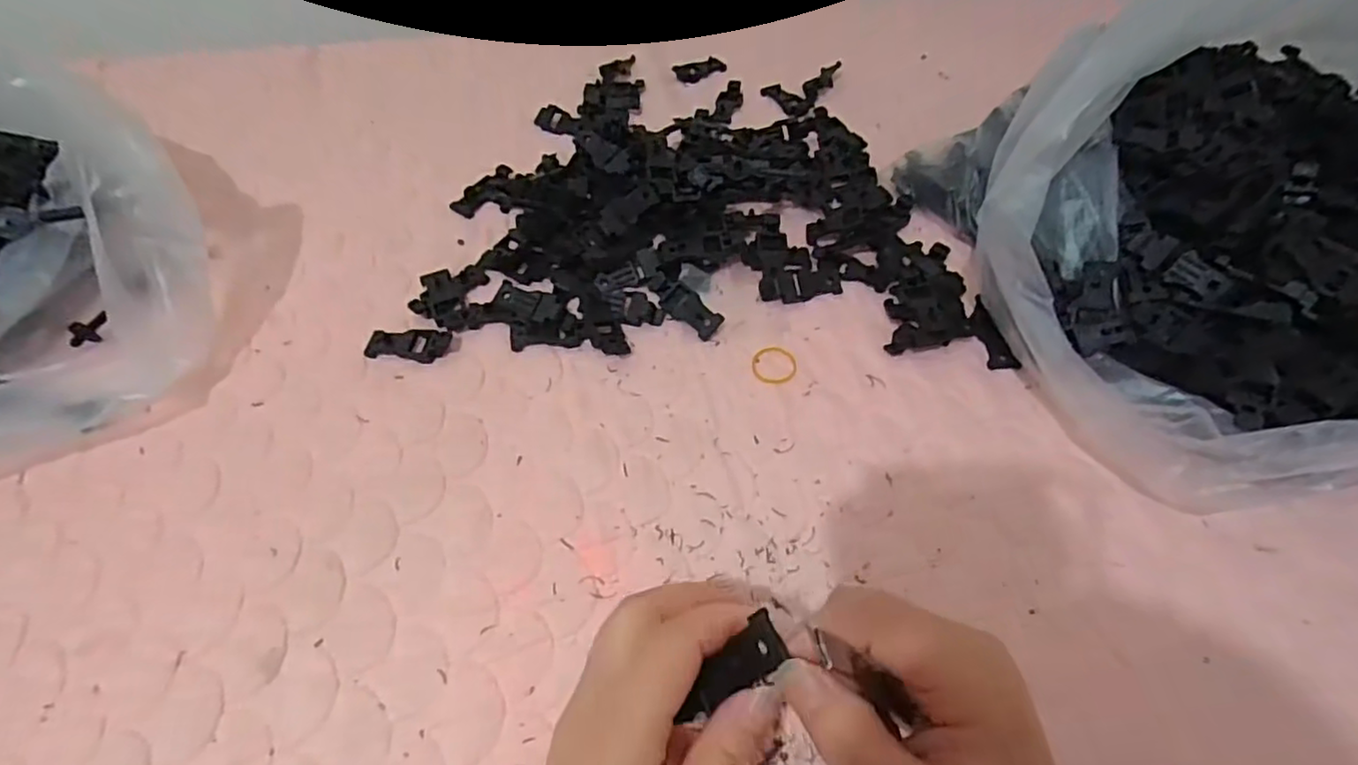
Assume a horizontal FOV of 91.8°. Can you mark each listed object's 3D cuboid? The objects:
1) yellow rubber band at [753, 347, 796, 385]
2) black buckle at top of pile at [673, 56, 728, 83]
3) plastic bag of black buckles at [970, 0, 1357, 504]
[{"bbox_3d":[0.060,-0.011,0.409,0.027,0.004,0.028,0,53,0],"label":"yellow rubber band"},{"bbox_3d":[0.023,-0.303,0.636,0.054,0.010,0.023,-21,56,-15],"label":"black buckle at top of pile"},{"bbox_3d":[0.364,-0.122,0.353,0.348,0.228,0.230,-34,60,-23],"label":"plastic bag of black buckles"}]

